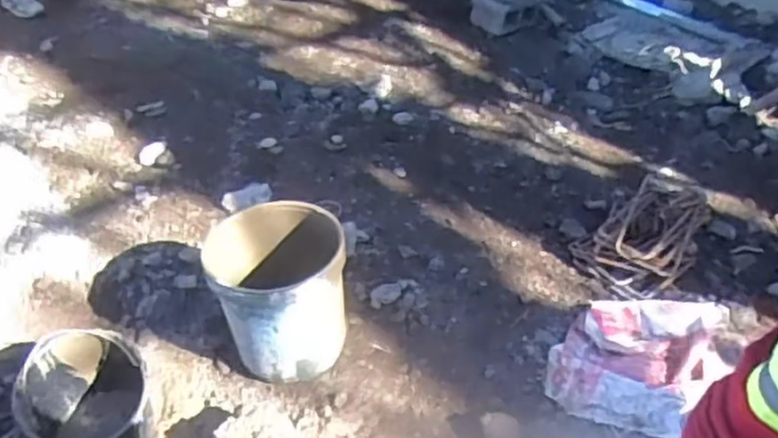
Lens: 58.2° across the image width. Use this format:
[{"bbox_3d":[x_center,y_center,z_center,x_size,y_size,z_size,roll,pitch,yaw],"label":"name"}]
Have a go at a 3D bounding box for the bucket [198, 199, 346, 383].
[{"bbox_3d":[-0.252,0.163,1.636,0.291,0.317,0.313,1,39,-1],"label":"bucket"}]

